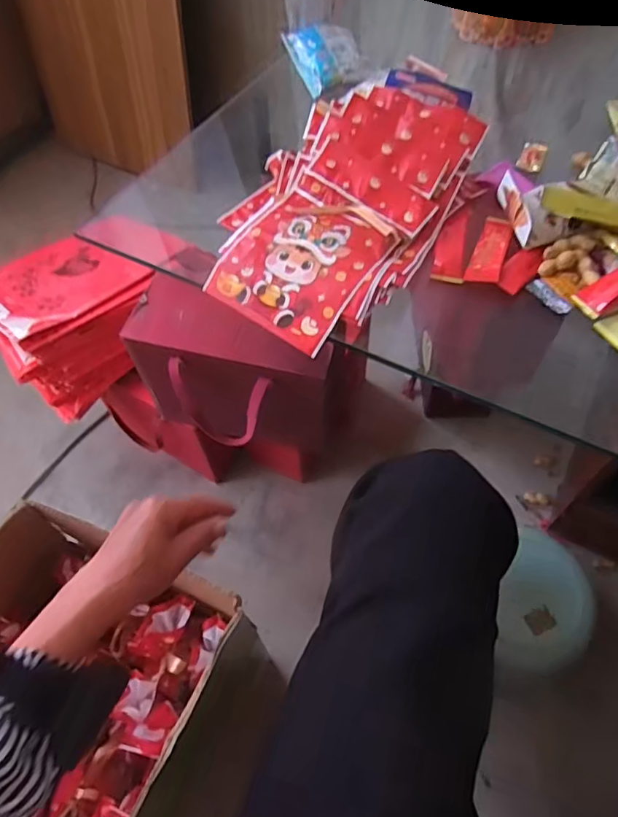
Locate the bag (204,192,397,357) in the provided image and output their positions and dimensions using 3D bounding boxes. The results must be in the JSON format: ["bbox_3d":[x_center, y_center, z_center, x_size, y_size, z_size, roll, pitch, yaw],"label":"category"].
[{"bbox_3d":[-0.006,-0.150,0.549,0.142,0.024,0.160,33,82,19],"label":"bag"}]

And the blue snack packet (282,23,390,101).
[{"bbox_3d":[0.033,-0.499,0.754,0.107,0.035,0.117,-25,80,-2],"label":"blue snack packet"}]

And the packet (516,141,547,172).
[{"bbox_3d":[0.273,-0.307,0.653,0.028,0.010,0.048,22,61,15],"label":"packet"}]

